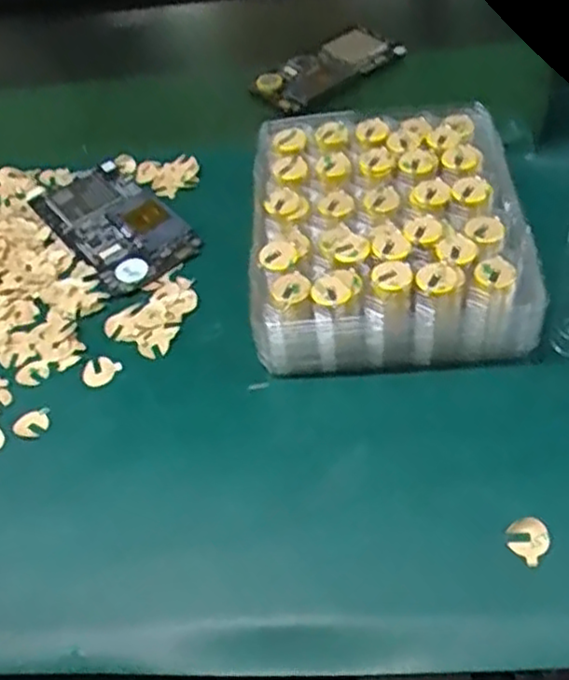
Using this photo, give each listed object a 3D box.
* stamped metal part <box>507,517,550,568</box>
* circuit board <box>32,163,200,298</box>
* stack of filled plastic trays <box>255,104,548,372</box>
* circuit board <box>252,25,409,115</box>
[{"bbox_3d":[0.104,0.085,0.309,0.017,0.006,0.018,-4,47,4],"label":"stamped metal part"},{"bbox_3d":[-0.109,-0.075,0.471,0.066,0.009,0.107,-37,65,-18],"label":"circuit board"},{"bbox_3d":[0.057,-0.063,0.417,0.147,0.064,0.161,-2,47,5],"label":"stack of filled plastic trays"},{"bbox_3d":[0.034,-0.215,0.573,0.122,0.011,0.044,-32,73,-18],"label":"circuit board"}]

